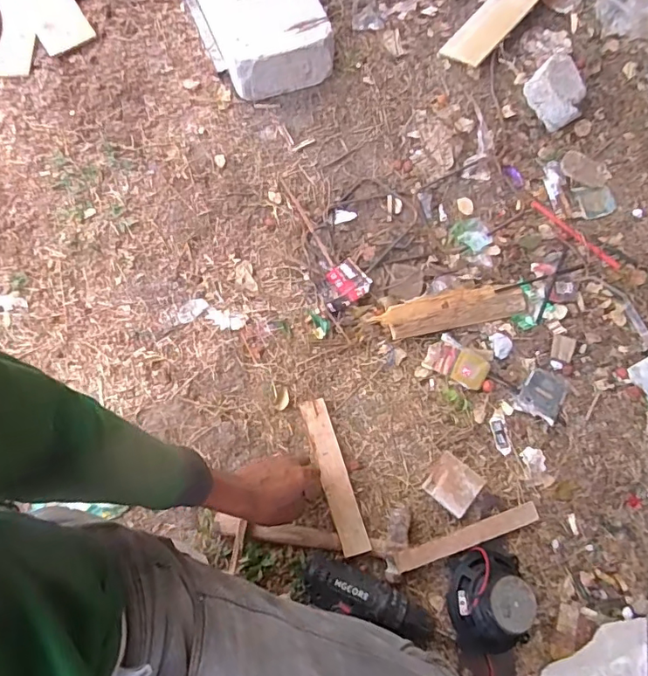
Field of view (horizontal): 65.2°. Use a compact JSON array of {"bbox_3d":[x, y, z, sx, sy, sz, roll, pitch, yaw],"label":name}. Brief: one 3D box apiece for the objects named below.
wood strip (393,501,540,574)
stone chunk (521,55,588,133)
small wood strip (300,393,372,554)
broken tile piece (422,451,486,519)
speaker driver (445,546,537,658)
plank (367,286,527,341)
[{"bbox_3d":[0.209,0.284,0.724,0.235,0.017,0.027,-13,75,-18],"label":"wood strip"},{"bbox_3d":[0.455,-0.481,0.977,0.106,0.063,0.120,-39,77,-12],"label":"stone chunk"},{"bbox_3d":[0.013,0.195,0.741,0.039,0.015,0.231,-17,62,-5],"label":"small wood strip"},{"bbox_3d":[0.196,0.220,0.763,0.072,0.006,0.074,39,64,15],"label":"broken tile piece"},{"bbox_3d":[0.228,0.356,0.680,0.113,0.083,0.131,2,71,-1],"label":"speaker driver"},{"bbox_3d":[0.221,-0.053,0.875,0.261,0.026,0.061,-12,72,-5],"label":"plank"}]

